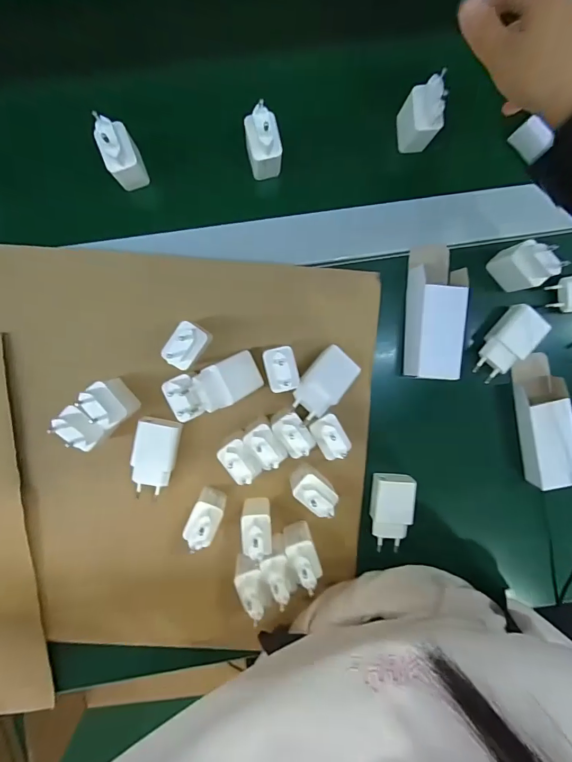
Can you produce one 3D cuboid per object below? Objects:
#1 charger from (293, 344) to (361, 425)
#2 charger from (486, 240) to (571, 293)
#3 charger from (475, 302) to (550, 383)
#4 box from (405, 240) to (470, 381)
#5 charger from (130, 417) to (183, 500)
[{"bbox_3d":[0.035,0.004,0.387,0.041,0.025,0.071,42,80,-11],"label":"charger"},{"bbox_3d":[0.225,-0.108,0.380,0.024,0.070,0.041,-38,96,2],"label":"charger"},{"bbox_3d":[0.223,-0.037,0.409,0.040,0.027,0.079,41,93,-5],"label":"charger"},{"bbox_3d":[0.148,-0.070,0.400,0.049,0.031,0.132,2,96,-2],"label":"box"},{"bbox_3d":[-0.129,0.075,0.397,0.039,0.025,0.082,14,95,-3],"label":"charger"}]

